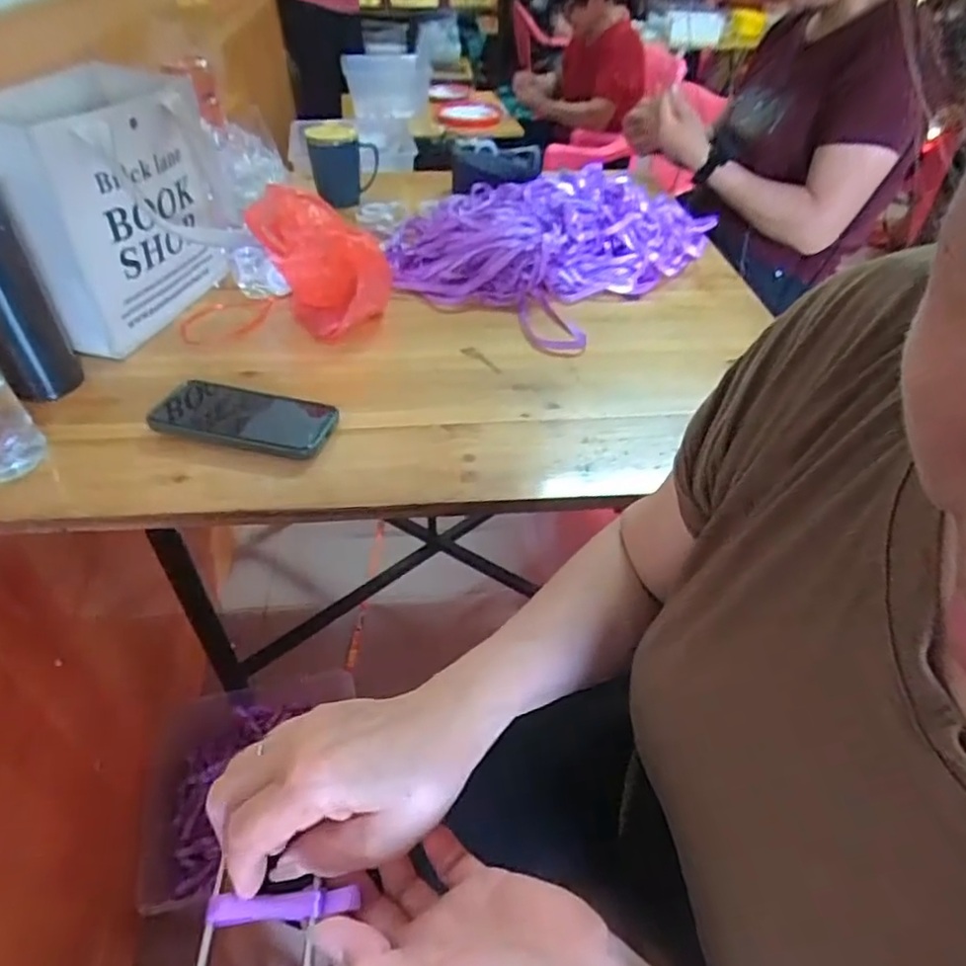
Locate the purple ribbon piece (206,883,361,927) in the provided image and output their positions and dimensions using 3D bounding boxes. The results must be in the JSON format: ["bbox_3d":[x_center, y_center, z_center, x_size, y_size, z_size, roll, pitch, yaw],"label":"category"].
[{"bbox_3d":[-0.095,0.201,0.306,0.070,0.006,0.013,0,43,-10],"label":"purple ribbon piece"}]

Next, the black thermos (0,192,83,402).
[{"bbox_3d":[-0.434,-0.162,0.583,0.062,0.187,0.064,-17,46,-19],"label":"black thermos"}]

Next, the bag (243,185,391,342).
[{"bbox_3d":[-0.181,-0.253,0.715,0.087,0.138,0.122,-33,53,-32],"label":"bag"}]

